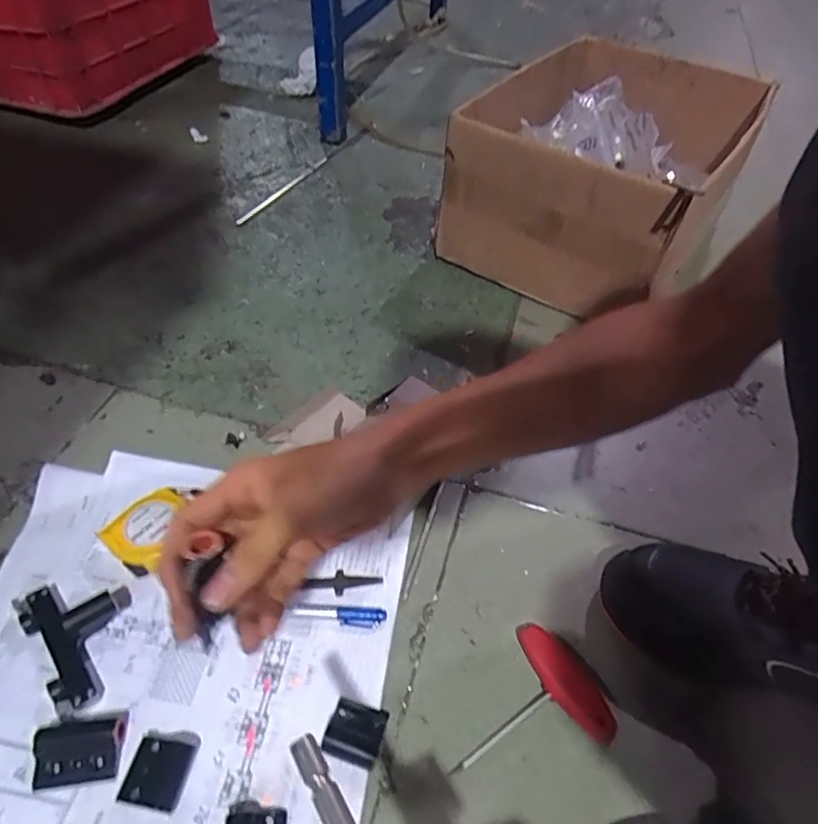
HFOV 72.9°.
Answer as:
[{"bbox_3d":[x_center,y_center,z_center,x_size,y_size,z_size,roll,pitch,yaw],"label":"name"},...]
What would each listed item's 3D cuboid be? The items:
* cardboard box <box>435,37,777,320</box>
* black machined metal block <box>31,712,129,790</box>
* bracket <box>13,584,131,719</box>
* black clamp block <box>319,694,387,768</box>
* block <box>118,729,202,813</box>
[{"bbox_3d":[0.251,-0.342,0.797,0.333,0.216,0.418,31,56,18],"label":"cardboard box"},{"bbox_3d":[-0.230,0.234,0.385,0.055,0.013,0.040,-5,50,-9],"label":"black machined metal block"},{"bbox_3d":[-0.254,0.167,0.429,0.069,0.033,0.105,-30,58,-26],"label":"bracket"},{"bbox_3d":[-0.039,0.235,0.408,0.040,0.014,0.039,16,50,9],"label":"black clamp block"},{"bbox_3d":[-0.171,0.246,0.383,0.043,0.016,0.046,10,50,4],"label":"block"}]

